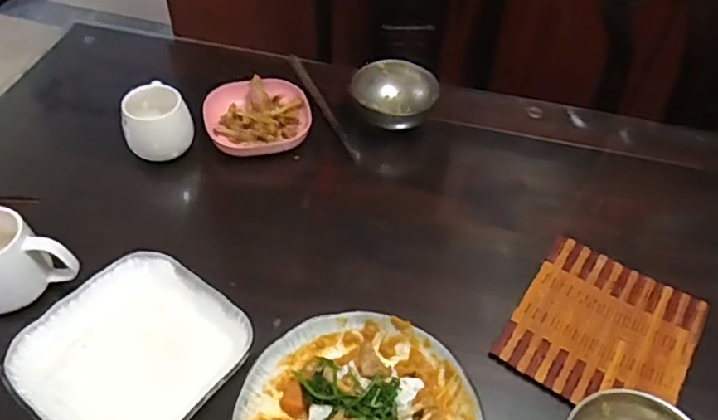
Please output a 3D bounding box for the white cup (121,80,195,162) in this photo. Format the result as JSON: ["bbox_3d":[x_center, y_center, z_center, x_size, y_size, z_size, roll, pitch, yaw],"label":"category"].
[{"bbox_3d":[-0.272,-0.122,0.806,0.087,0.068,0.081,1,50,-1],"label":"white cup"}]

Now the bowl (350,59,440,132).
[{"bbox_3d":[0.050,-0.172,0.885,0.109,0.064,0.109,1,50,-1],"label":"bowl"}]

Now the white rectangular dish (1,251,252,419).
[{"bbox_3d":[-0.227,0.146,0.612,0.195,0.042,0.193,30,55,22],"label":"white rectangular dish"}]

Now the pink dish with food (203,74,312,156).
[{"bbox_3d":[-0.145,-0.139,0.862,0.143,0.035,0.136,1,50,-1],"label":"pink dish with food"}]

